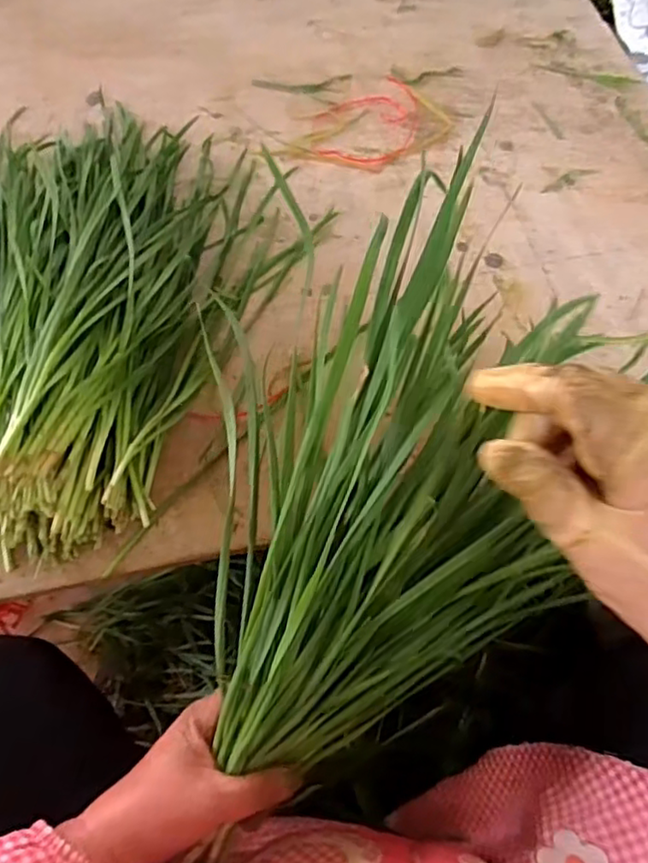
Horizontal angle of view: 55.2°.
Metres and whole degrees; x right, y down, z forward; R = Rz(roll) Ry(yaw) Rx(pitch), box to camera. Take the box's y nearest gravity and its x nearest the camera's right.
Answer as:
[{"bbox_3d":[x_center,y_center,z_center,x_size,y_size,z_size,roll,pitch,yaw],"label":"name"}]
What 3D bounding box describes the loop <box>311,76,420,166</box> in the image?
[{"bbox_3d":[0.053,-0.329,0.658,0.144,0.005,0.101,-40,70,-18],"label":"loop"}]

